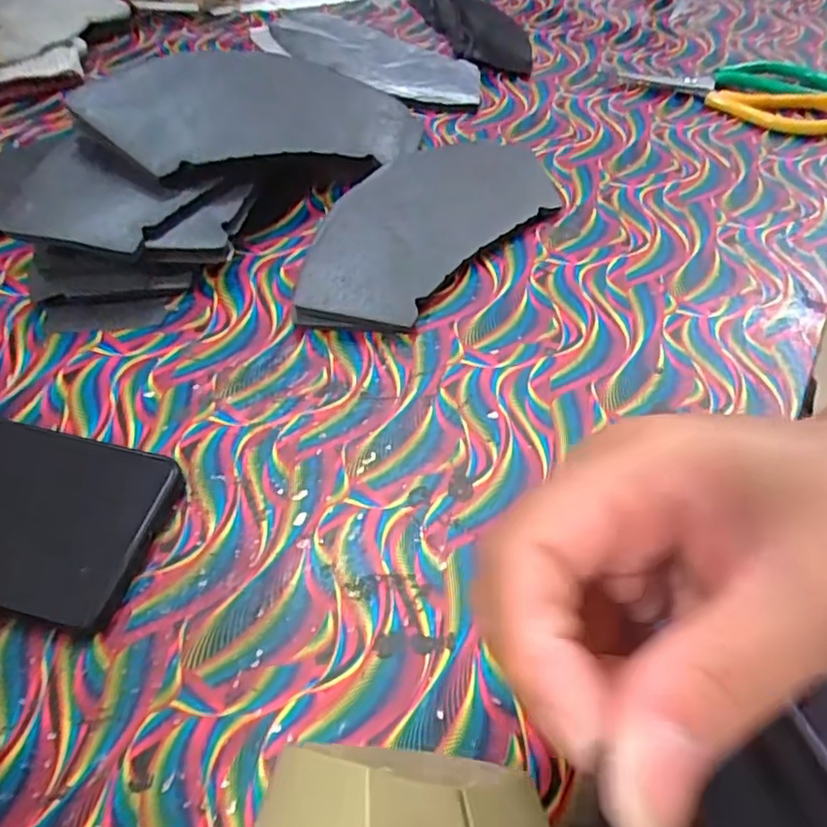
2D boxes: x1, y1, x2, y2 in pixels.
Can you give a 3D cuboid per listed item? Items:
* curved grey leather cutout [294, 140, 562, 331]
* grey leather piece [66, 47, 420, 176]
[{"bbox_3d":[0.010,-0.119,0.380,0.090,0.022,0.217,34,59,22],"label":"curved grey leather cutout"},{"bbox_3d":[-0.089,-0.188,0.382,0.207,0.009,0.082,-15,76,-31],"label":"grey leather piece"}]

